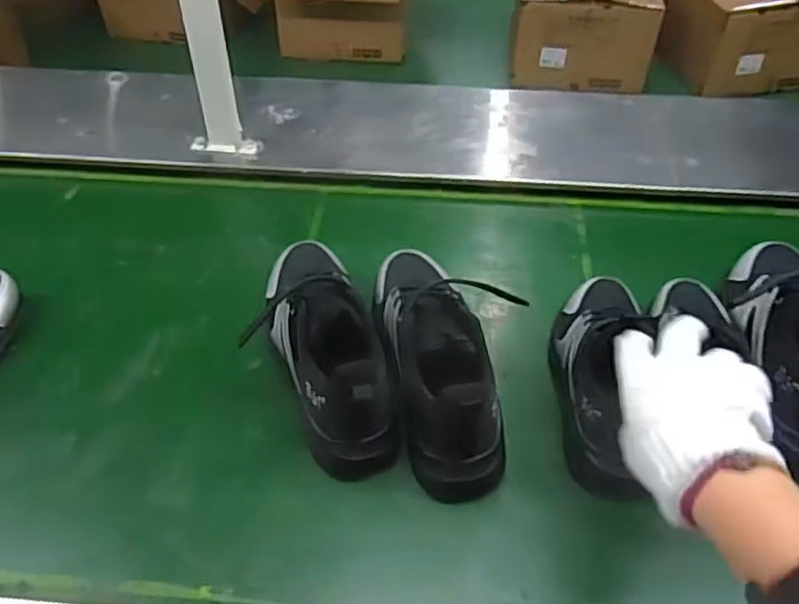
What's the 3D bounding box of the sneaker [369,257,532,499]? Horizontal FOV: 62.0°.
[{"bbox_3d":[0.032,0.038,0.628,0.085,0.123,0.264,-7,46,-8],"label":"sneaker"}]

